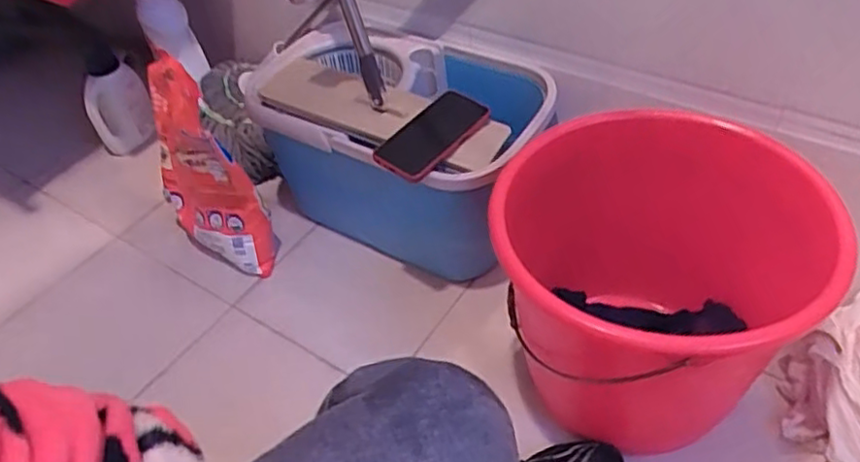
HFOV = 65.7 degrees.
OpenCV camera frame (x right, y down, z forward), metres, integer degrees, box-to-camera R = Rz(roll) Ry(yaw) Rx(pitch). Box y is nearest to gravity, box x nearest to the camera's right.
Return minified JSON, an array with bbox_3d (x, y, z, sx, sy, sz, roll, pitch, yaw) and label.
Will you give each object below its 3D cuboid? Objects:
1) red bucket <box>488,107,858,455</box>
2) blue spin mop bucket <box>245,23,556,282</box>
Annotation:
[{"bbox_3d":[0.248,0.068,0.794,0.356,0.301,0.315,20,51,25],"label":"red bucket"},{"bbox_3d":[-0.058,-0.129,1.061,0.464,0.278,0.287,18,50,23],"label":"blue spin mop bucket"}]

